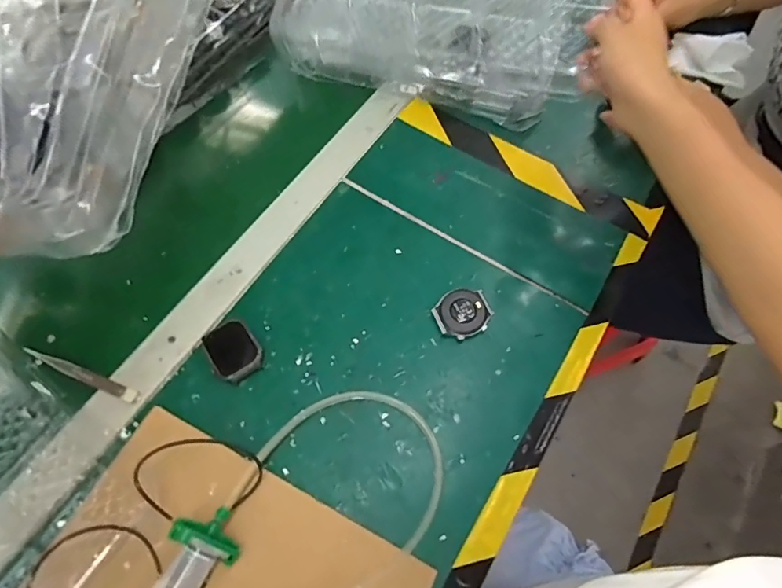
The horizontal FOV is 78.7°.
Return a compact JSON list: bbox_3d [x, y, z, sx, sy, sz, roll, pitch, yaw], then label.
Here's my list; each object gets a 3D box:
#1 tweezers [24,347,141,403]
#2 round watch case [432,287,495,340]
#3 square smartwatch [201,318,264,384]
[{"bbox_3d":[-0.266,0.069,0.408,0.112,0.004,0.011,21,66,7],"label":"tweezers"},{"bbox_3d":[0.067,0.017,0.438,0.051,0.012,0.044,-21,68,-12],"label":"round watch case"},{"bbox_3d":[-0.138,0.048,0.417,0.040,0.012,0.057,-34,71,-16],"label":"square smartwatch"}]

